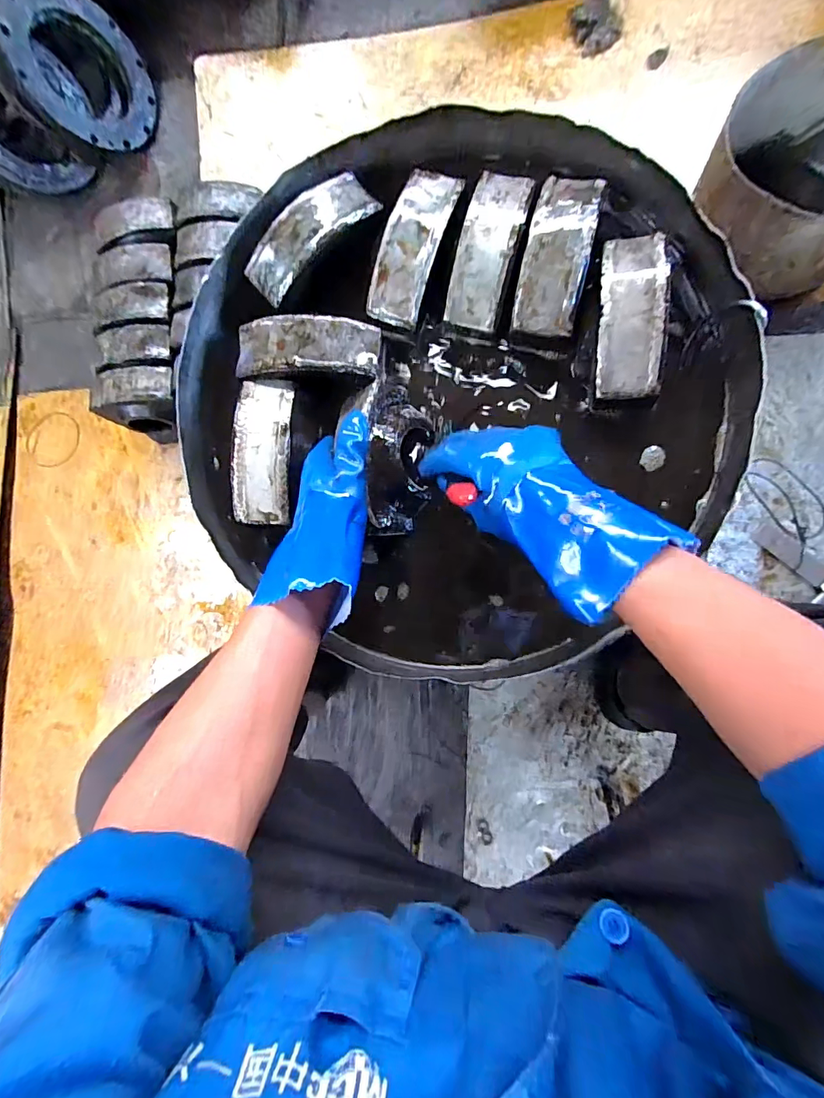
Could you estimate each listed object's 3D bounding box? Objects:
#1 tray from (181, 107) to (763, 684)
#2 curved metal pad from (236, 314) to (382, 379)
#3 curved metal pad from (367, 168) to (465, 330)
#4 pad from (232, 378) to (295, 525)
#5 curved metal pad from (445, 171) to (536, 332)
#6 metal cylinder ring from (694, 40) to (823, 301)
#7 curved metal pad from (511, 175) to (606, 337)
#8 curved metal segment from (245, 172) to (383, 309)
[{"bbox_3d":[0.034,-0.156,0.494,0.573,0.083,0.564,0,90,8],"label":"tray"},{"bbox_3d":[-0.115,-0.220,0.499,0.154,0.043,0.059,2,88,9],"label":"curved metal pad"},{"bbox_3d":[0.001,-0.322,0.480,0.061,0.023,0.157,22,91,9],"label":"curved metal pad"},{"bbox_3d":[-0.159,-0.107,0.489,0.060,0.026,0.158,1,88,9],"label":"pad"},{"bbox_3d":[0.079,-0.313,0.469,0.057,0.025,0.154,16,93,8],"label":"curved metal pad"},{"bbox_3d":[0.613,-0.585,0.733,0.278,0.200,0.301,0,88,8],"label":"metal cylinder ring"},{"bbox_3d":[0.145,-0.296,0.451,0.062,0.021,0.153,12,92,8],"label":"curved metal pad"},{"bbox_3d":[-0.115,-0.345,0.492,0.156,0.025,0.062,-42,83,5],"label":"curved metal segment"}]

